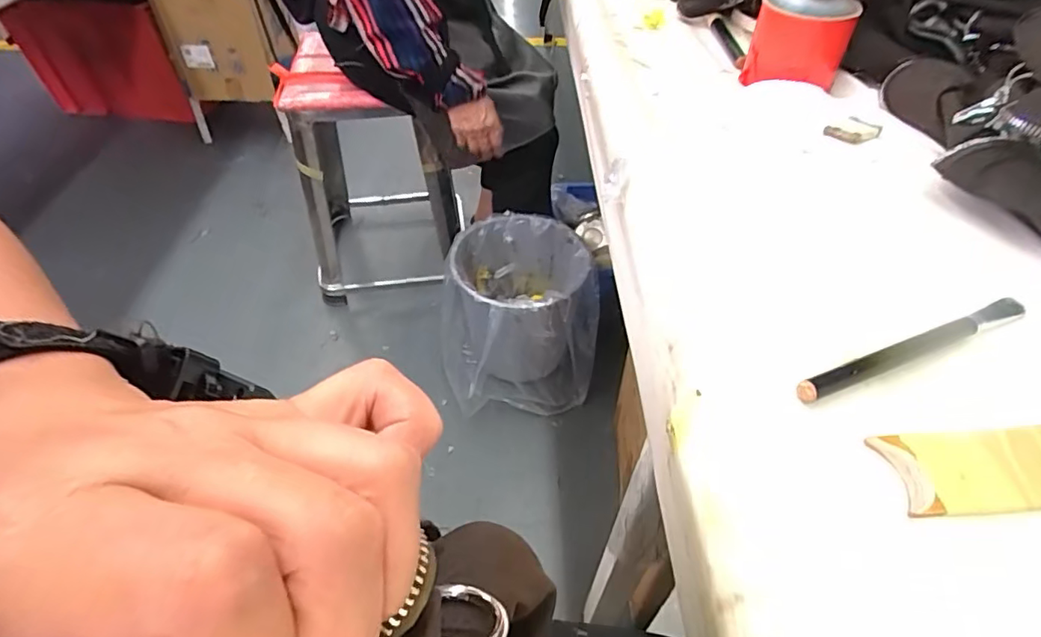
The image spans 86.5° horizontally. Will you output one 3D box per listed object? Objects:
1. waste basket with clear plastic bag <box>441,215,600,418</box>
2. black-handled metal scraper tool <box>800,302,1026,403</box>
[{"bbox_3d":[0.009,-0.001,1.129,0.288,0.268,0.304,5,47,4],"label":"waste basket with clear plastic bag"},{"bbox_3d":[0.194,0.012,0.268,0.155,0.016,0.009,-18,49,-17],"label":"black-handled metal scraper tool"}]

